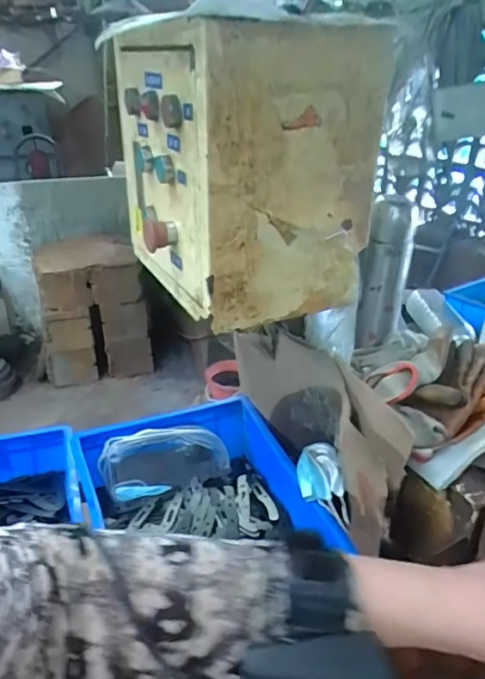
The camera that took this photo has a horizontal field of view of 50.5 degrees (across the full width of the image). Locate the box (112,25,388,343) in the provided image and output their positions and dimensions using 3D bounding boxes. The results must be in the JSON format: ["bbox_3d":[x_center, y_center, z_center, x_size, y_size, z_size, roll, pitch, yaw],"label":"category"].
[{"bbox_3d":[-0.008,-0.202,0.620,0.192,0.282,0.277,-16,33,-30],"label":"box"}]

